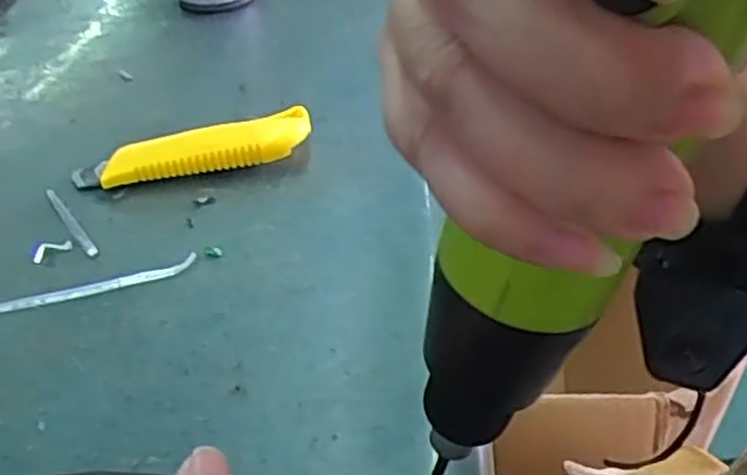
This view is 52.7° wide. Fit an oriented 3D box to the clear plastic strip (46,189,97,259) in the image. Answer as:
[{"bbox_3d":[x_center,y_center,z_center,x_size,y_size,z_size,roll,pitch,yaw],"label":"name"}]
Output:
[{"bbox_3d":[-0.180,-0.012,0.444,0.007,0.004,0.077,-27,44,-27],"label":"clear plastic strip"}]

